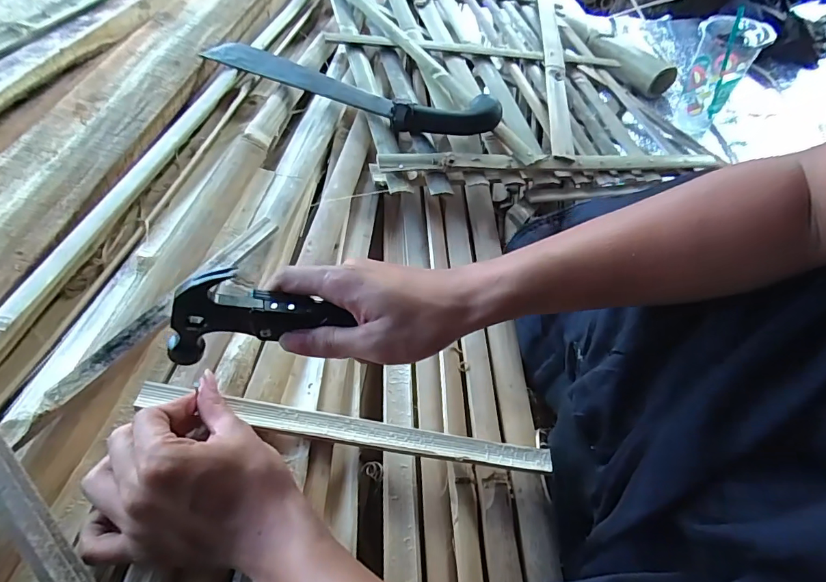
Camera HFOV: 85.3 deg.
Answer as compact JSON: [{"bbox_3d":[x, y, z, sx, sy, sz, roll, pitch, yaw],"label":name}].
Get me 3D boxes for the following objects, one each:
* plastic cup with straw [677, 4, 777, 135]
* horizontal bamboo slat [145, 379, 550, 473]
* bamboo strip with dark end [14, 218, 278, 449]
[{"bbox_3d":[0.475,-0.336,0.702,0.089,0.161,0.076,28,55,22],"label":"plastic cup with straw"},{"bbox_3d":[-0.040,0.111,0.357,0.324,0.010,0.022,13,49,-11],"label":"horizontal bamboo slat"},{"bbox_3d":[-0.190,0.011,0.352,0.016,0.007,0.238,40,52,-5],"label":"bamboo strip with dark end"}]

